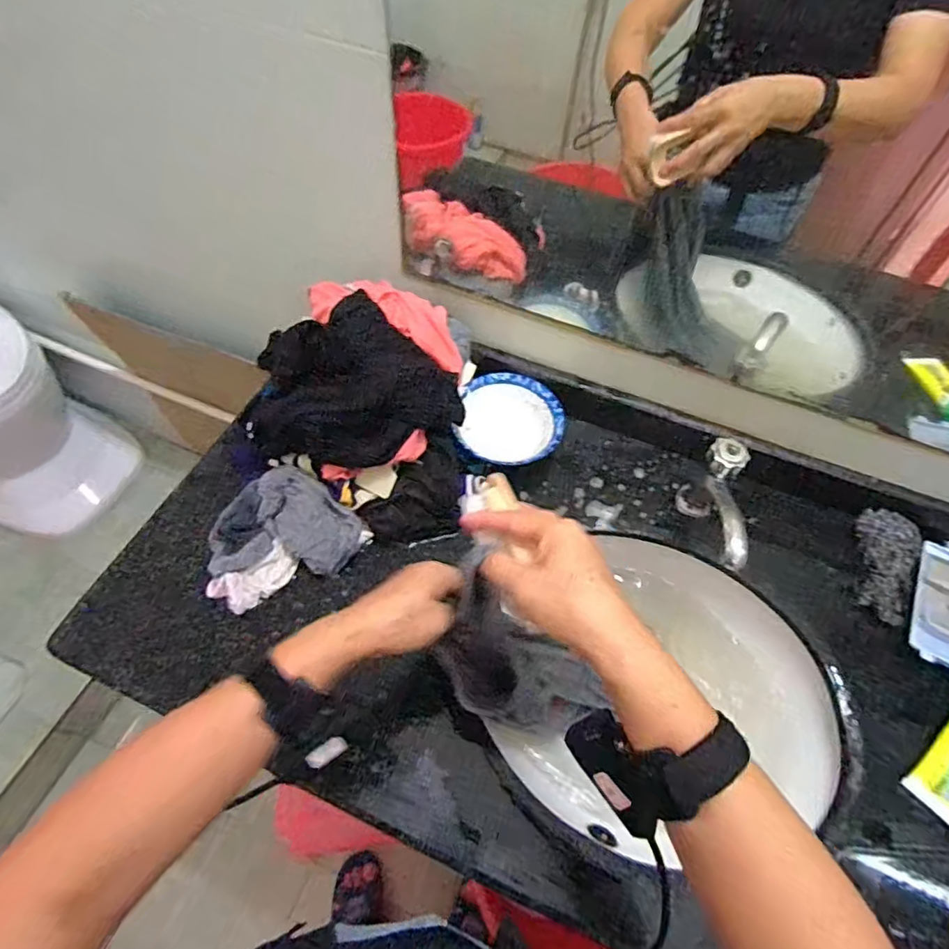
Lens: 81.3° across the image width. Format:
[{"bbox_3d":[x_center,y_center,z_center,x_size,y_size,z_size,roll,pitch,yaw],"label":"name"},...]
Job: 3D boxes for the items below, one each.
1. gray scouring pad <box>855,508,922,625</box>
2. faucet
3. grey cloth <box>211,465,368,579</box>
[{"bbox_3d":[0.470,0.100,0.625,0.061,0.038,0.135,18,59,8],"label":"gray scouring pad"},{"bbox_3d":[0.263,0.046,0.608,0.036,0.116,0.141,9,58,2],"label":"faucet"},{"bbox_3d":[-0.208,0.053,0.609,0.158,0.048,0.108,-1,58,-4],"label":"grey cloth"}]

